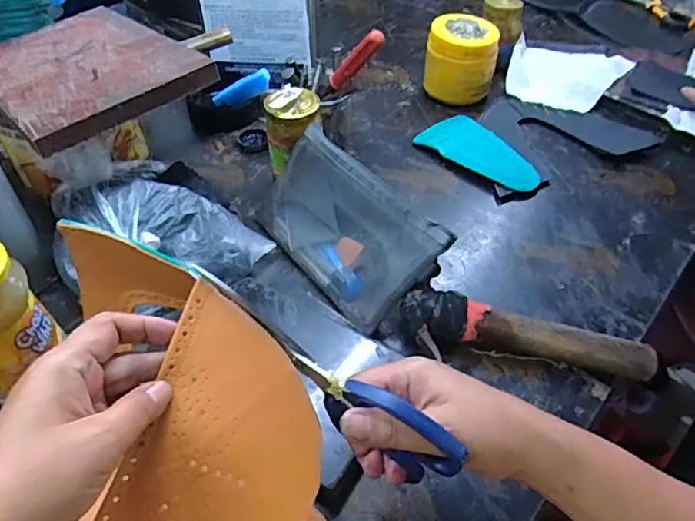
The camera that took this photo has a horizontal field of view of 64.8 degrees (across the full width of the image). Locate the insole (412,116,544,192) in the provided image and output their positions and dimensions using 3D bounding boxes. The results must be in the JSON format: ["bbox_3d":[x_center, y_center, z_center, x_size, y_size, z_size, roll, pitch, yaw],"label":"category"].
[{"bbox_3d":[0.172,-0.136,0.693,0.082,0.012,0.164,-35,57,-27],"label":"insole"}]

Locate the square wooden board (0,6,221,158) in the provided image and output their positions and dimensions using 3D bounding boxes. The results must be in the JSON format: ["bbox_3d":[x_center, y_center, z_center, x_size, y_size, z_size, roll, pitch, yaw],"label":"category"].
[{"bbox_3d":[-0.284,-0.207,0.584,0.183,0.016,0.284,-35,48,-24],"label":"square wooden board"}]

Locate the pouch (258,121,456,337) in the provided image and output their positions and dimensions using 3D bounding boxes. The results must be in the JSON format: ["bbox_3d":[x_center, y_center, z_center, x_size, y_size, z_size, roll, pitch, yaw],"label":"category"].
[{"bbox_3d":[-0.005,-0.035,0.549,0.120,0.031,0.197,-49,61,5],"label":"pouch"}]

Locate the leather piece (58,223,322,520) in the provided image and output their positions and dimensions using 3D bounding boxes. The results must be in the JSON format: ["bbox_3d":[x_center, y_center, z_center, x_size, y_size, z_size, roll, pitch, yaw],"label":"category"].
[{"bbox_3d":[-0.105,0.071,0.339,0.138,0.100,0.228,-11,48,-14],"label":"leather piece"}]

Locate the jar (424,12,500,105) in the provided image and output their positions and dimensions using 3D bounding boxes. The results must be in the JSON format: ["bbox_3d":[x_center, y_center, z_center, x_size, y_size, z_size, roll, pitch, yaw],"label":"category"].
[{"bbox_3d":[0.164,-0.290,0.784,0.098,0.096,0.095,13,48,12],"label":"jar"}]

